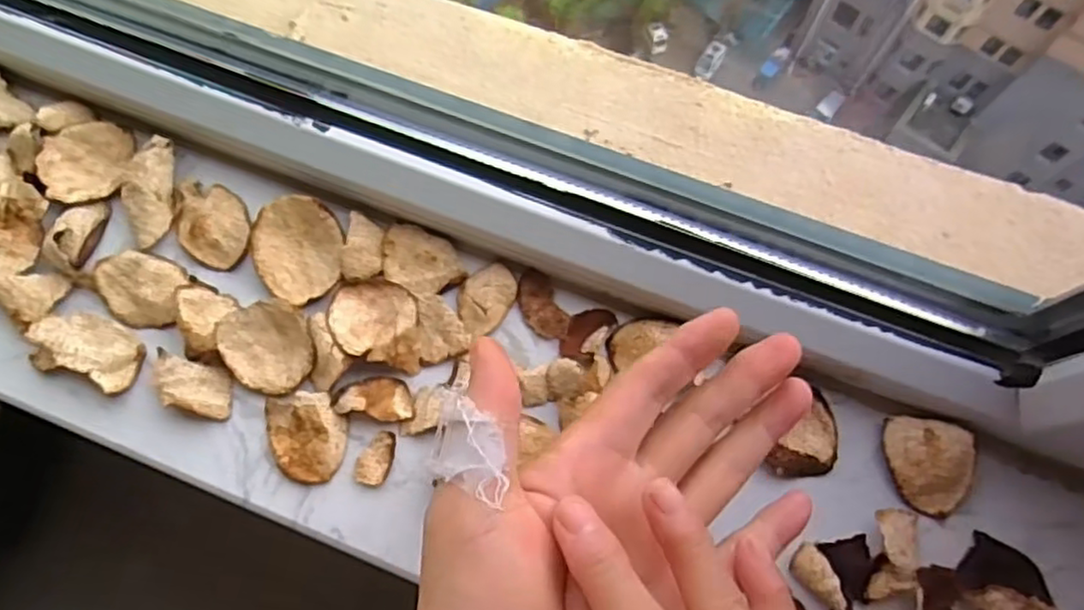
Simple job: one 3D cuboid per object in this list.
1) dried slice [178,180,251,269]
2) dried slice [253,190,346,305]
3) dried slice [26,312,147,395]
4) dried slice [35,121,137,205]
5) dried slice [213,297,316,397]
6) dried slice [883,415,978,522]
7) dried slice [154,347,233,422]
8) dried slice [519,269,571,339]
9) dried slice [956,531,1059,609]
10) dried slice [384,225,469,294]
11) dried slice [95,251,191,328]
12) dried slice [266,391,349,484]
[{"bbox_3d":[-0.171,-0.044,0.355,0.034,0.005,0.052,-29,73,-9],"label":"dried slice"},{"bbox_3d":[-0.121,-0.029,0.340,0.043,0.016,0.047,0,71,0],"label":"dried slice"},{"bbox_3d":[-0.221,0.020,0.330,0.051,0.017,0.032,18,72,6],"label":"dried slice"},{"bbox_3d":[-0.239,-0.076,0.363,0.045,0.016,0.042,0,71,0],"label":"dried slice"},{"bbox_3d":[-0.130,0.020,0.327,0.040,0.011,0.043,0,71,0],"label":"dried slice"},{"bbox_3d":[0.175,0.072,0.308,0.035,0.015,0.043,-1,71,0],"label":"dried slice"},{"bbox_3d":[-0.166,0.039,0.326,0.037,0.013,0.023,14,72,5],"label":"dried slice"},{"bbox_3d":[0.000,0.000,0.342,0.019,0.007,0.038,-20,72,-7],"label":"dried slice"},{"bbox_3d":[0.202,0.122,0.295,0.044,0.014,0.033,31,74,10],"label":"dried slice"},{"bbox_3d":[-0.061,-0.022,0.345,0.044,0.006,0.030,25,73,8],"label":"dried slice"},{"bbox_3d":[-0.200,-0.009,0.340,0.048,0.007,0.035,28,73,9],"label":"dried slice"},{"bbox_3d":[-0.110,0.062,0.320,0.036,0.011,0.041,-10,73,-3],"label":"dried slice"}]

